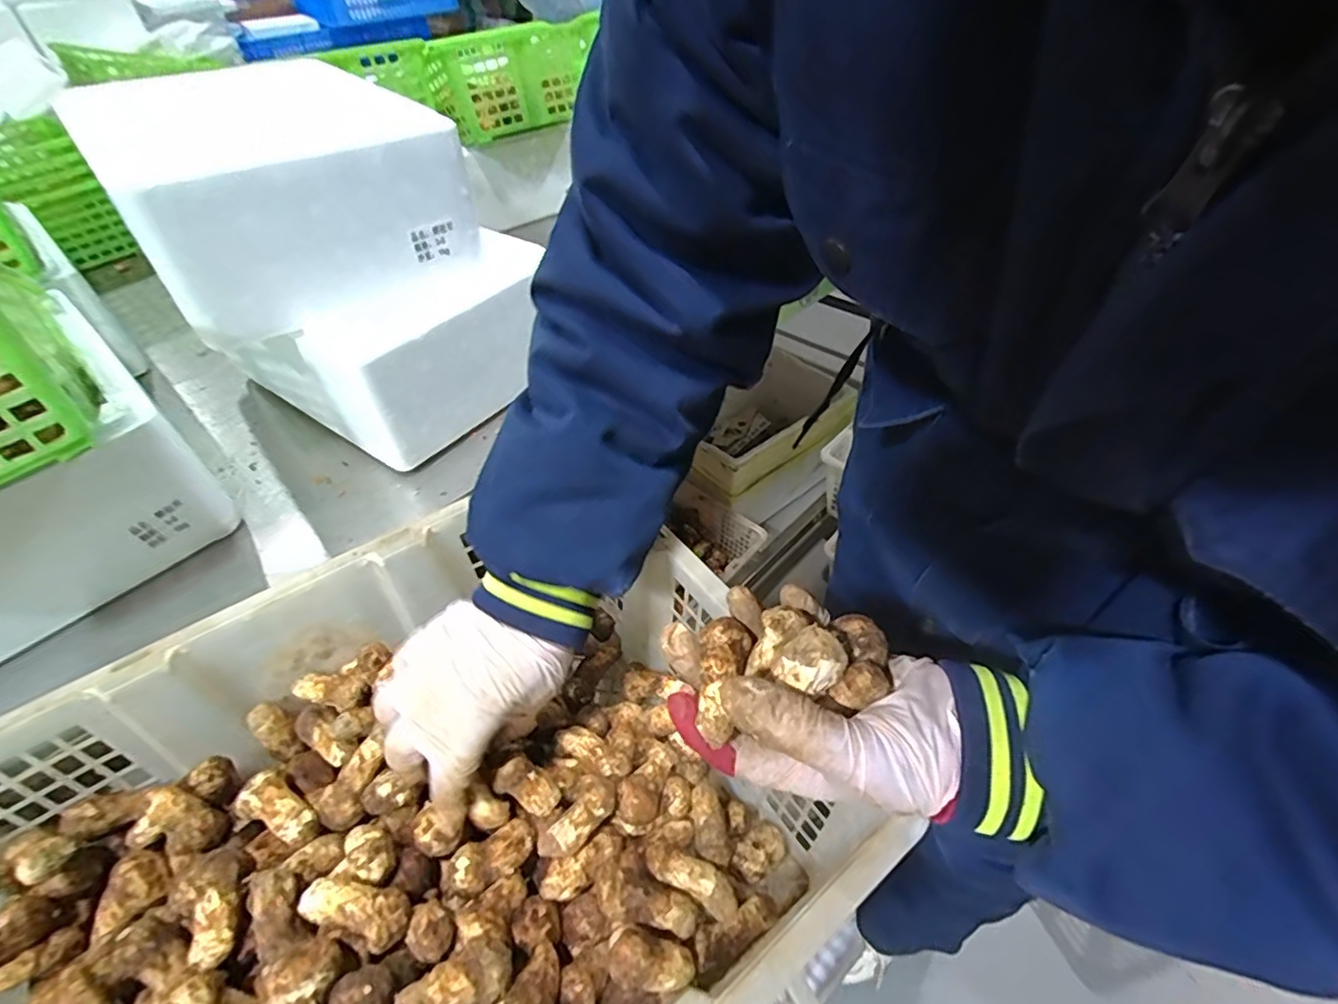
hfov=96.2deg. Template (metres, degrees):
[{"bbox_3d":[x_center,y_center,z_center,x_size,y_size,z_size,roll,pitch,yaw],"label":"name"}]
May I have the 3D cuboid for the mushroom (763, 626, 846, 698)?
[{"bbox_3d":[0.063,0.071,0.270,0.029,0.017,0.027,21,50,23],"label":"mushroom"}]

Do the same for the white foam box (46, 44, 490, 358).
[{"bbox_3d":[-0.346,-0.269,0.513,0.311,0.117,0.223,34,56,31],"label":"white foam box"}]

